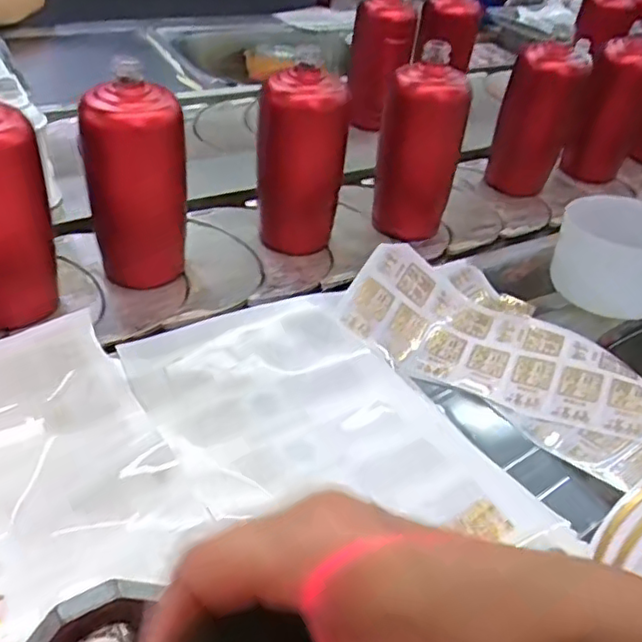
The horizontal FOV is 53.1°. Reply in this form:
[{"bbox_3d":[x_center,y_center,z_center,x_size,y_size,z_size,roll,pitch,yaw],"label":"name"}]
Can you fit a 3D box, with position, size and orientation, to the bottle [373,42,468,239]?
[{"bbox_3d":[0.101,-0.176,0.671,0.076,0.191,0.079,8,38,0],"label":"bottle"}]

